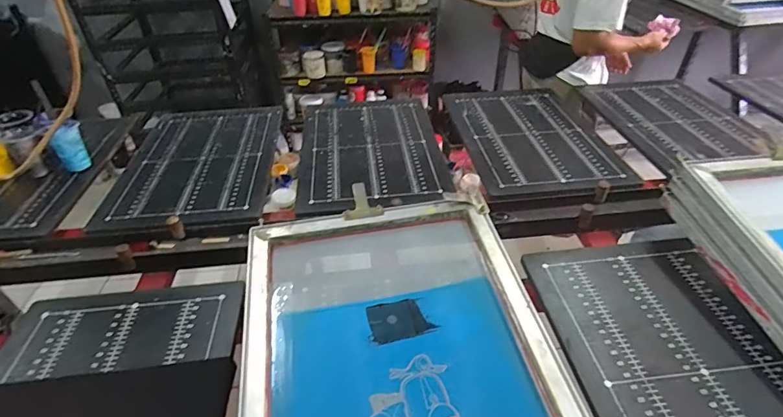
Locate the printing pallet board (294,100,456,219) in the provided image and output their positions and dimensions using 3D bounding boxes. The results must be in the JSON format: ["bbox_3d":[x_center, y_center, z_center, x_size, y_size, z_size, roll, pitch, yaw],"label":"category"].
[{"bbox_3d":[-0.068,-0.198,1.245,0.385,0.016,0.597,-5,39,-4],"label":"printing pallet board"}]

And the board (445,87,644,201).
[{"bbox_3d":[0.420,-0.223,1.246,0.416,0.034,0.696,-4,39,-3],"label":"board"}]

